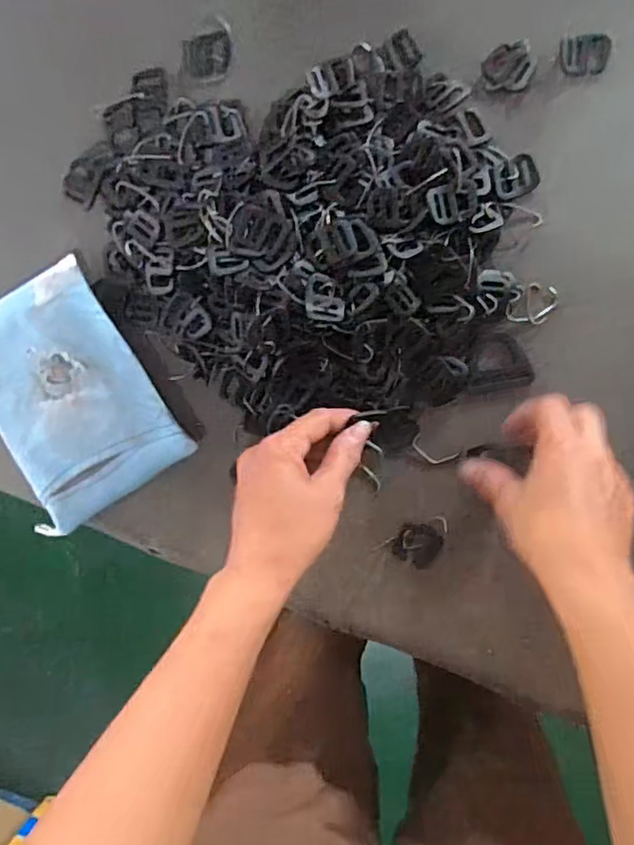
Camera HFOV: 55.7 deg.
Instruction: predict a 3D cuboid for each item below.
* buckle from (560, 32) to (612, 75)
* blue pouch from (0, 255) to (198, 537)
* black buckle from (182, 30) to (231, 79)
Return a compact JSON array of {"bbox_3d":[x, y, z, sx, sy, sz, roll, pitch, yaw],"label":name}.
[{"bbox_3d":[0.177,-0.242,0.395,0.031,0.006,0.026,-4,94,6],"label":"buckle"},{"bbox_3d":[-0.178,-0.017,0.432,0.114,0.033,0.160,-32,91,7],"label":"blue pouch"},{"bbox_3d":[-0.075,-0.250,0.412,0.033,0.006,0.030,-7,94,6],"label":"black buckle"}]

